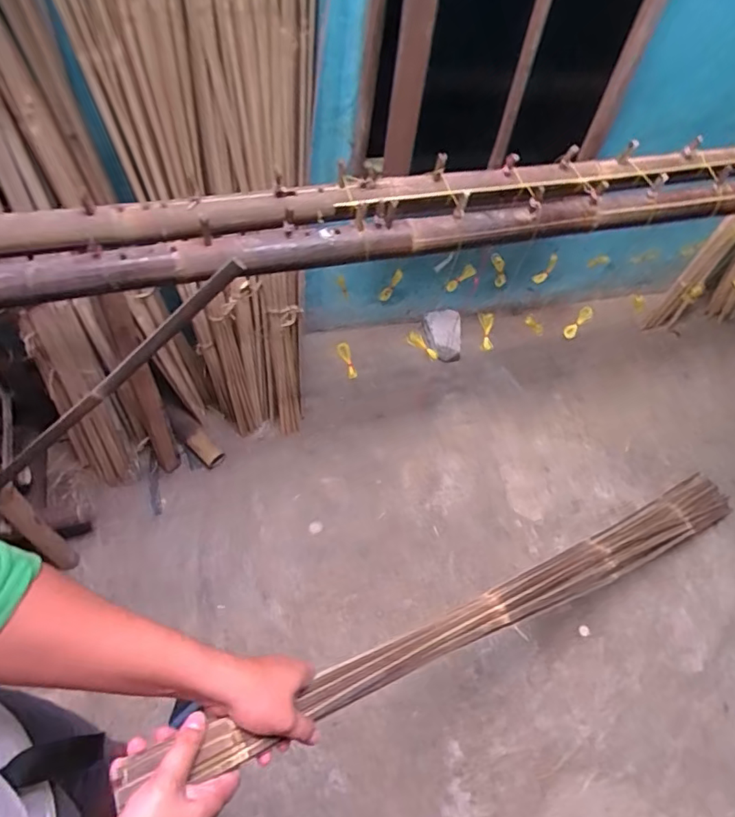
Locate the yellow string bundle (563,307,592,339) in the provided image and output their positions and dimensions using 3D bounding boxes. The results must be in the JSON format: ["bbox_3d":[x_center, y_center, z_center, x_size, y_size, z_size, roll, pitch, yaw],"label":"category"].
[{"bbox_3d":[0.582,-0.237,1.442,0.034,0.102,0.041,44,27,21],"label":"yellow string bundle"}]

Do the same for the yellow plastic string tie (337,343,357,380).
[{"bbox_3d":[-0.046,-0.110,1.215,0.026,0.026,0.086,-25,105,-19],"label":"yellow plastic string tie"}]

